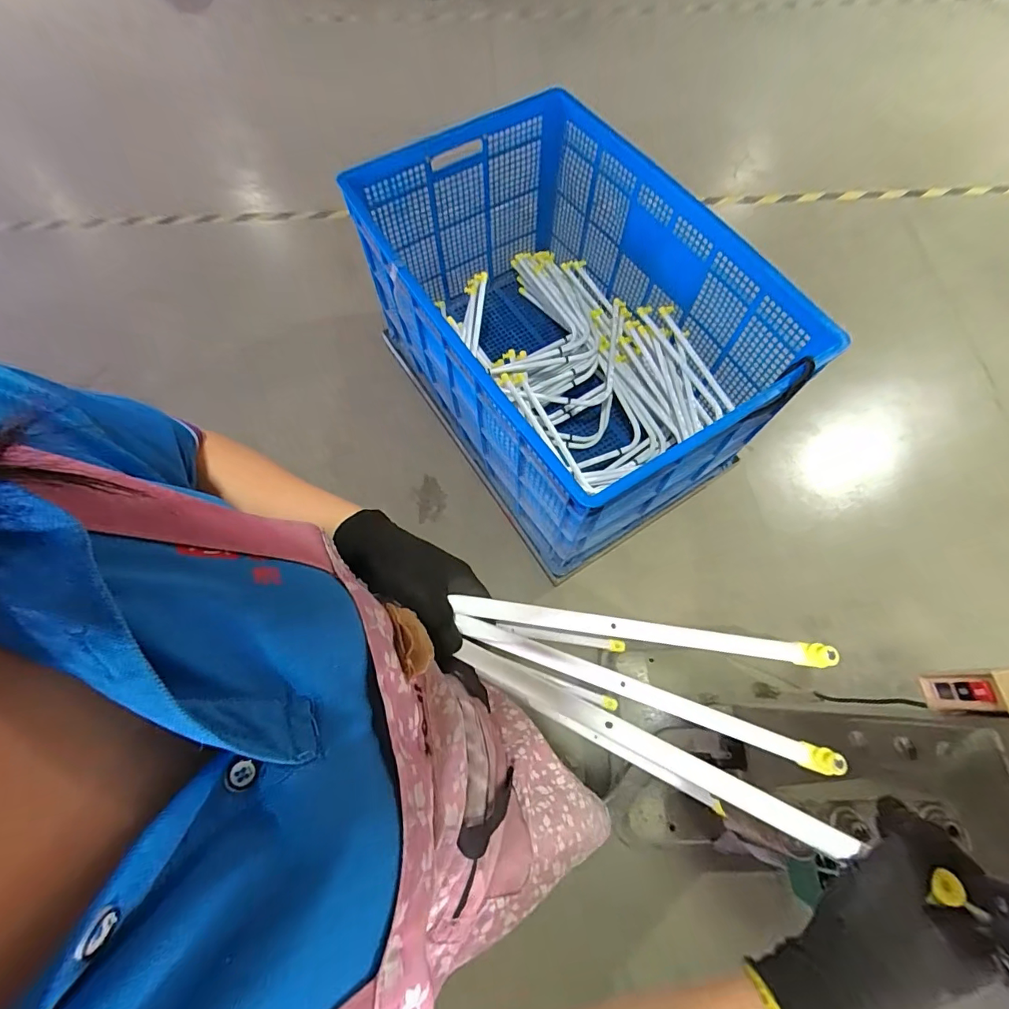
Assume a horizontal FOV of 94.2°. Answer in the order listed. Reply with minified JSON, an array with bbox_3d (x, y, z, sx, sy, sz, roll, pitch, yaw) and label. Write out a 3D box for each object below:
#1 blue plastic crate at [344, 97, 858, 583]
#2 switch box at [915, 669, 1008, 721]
[{"bbox_3d":[0.144,-0.466,1.288,0.738,0.604,1.071,-36,73,-13],"label":"blue plastic crate"},{"bbox_3d":[0.550,0.220,0.546,0.040,0.116,0.051,-5,69,-2],"label":"switch box"}]

